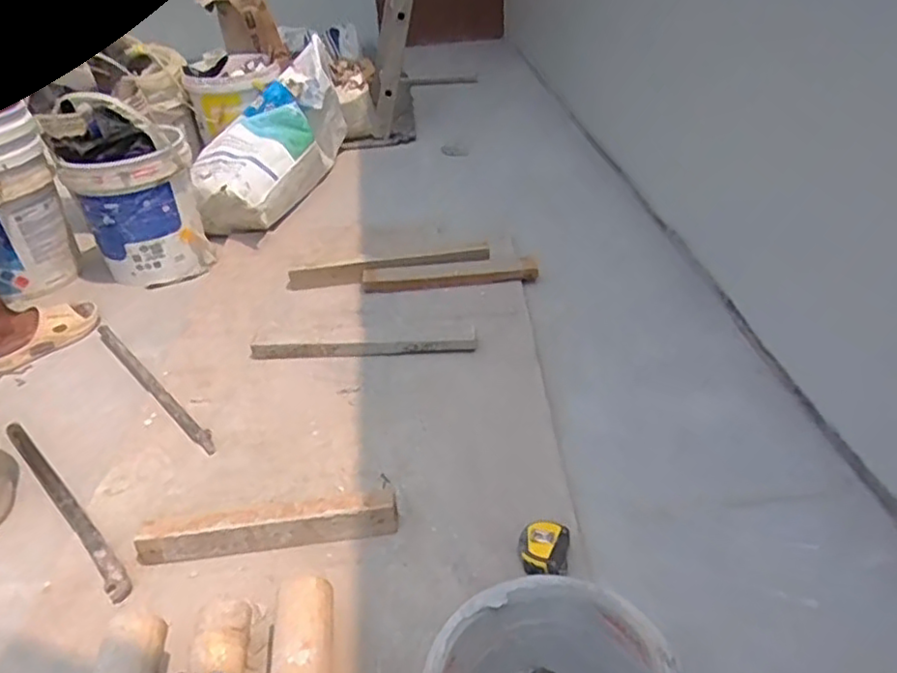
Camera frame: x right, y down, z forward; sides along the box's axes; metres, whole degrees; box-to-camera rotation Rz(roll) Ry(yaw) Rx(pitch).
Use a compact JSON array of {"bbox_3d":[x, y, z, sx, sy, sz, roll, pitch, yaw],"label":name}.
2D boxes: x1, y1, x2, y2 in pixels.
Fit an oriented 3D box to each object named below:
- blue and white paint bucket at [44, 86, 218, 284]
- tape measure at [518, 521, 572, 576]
[{"bbox_3d":[-0.801,-0.380,1.678,0.292,0.395,0.307,-22,40,-23],"label":"blue and white paint bucket"},{"bbox_3d":[0.137,0.304,0.944,0.070,0.033,0.074,5,38,11],"label":"tape measure"}]

